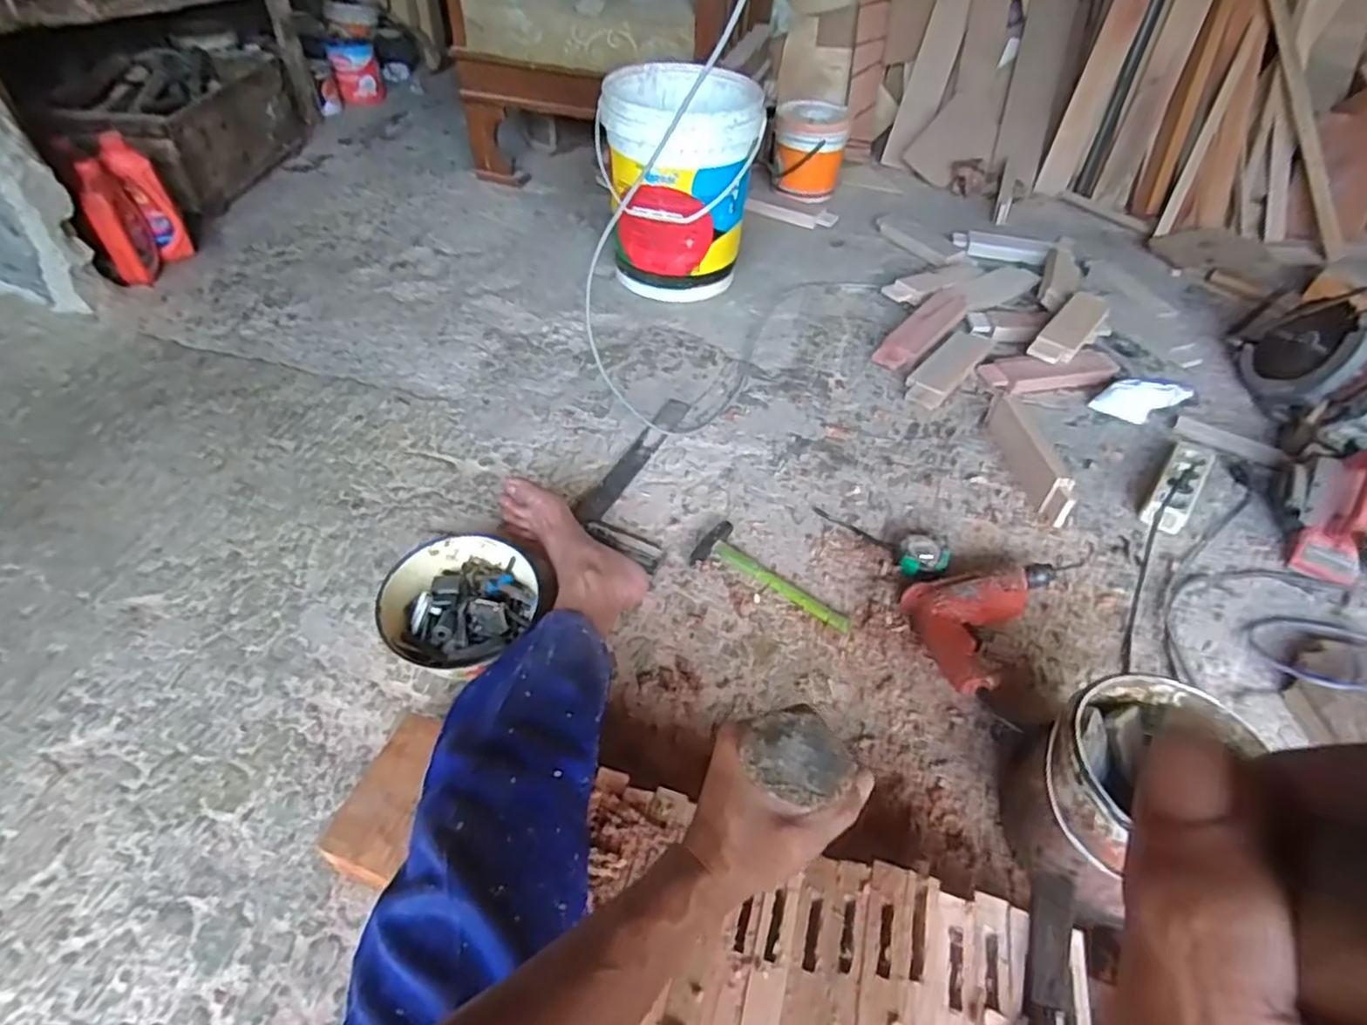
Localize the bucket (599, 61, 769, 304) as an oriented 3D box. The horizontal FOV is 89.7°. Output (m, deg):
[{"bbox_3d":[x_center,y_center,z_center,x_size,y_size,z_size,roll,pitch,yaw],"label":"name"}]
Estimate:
[{"bbox_3d":[-0.013,-0.666,1.410,0.301,0.351,0.304,3,47,-2],"label":"bucket"}]

